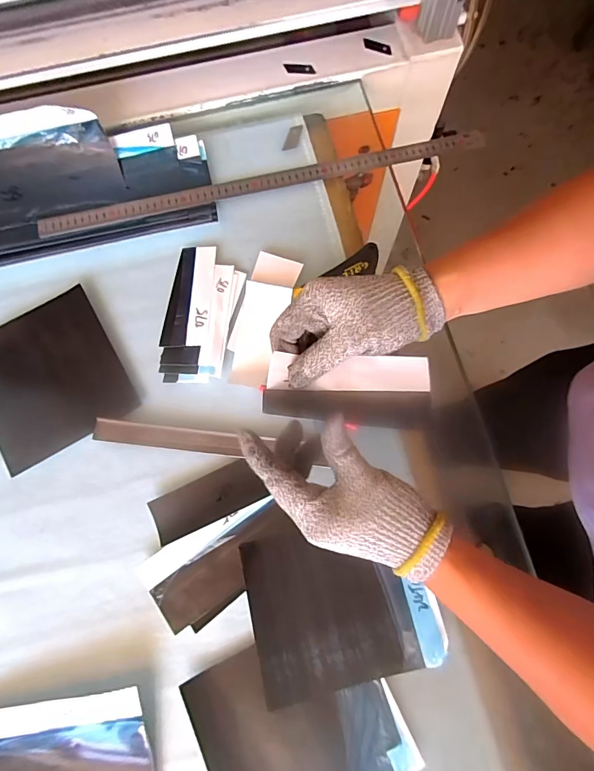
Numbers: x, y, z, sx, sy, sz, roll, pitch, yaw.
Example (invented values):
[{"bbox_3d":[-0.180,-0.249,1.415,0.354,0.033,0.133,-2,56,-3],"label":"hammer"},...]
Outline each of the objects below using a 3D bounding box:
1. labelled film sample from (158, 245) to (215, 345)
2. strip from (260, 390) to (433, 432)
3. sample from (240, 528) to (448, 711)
[{"bbox_3d":[-0.137,-0.116,0.535,0.058,0.005,0.137,4,75,9],"label":"labelled film sample"},{"bbox_3d":[0.041,0.016,0.325,0.135,0.004,0.029,5,80,-13],"label":"strip"},{"bbox_3d":[0.046,0.231,0.447,0.190,0.022,0.156,-13,70,-5],"label":"sample"}]

